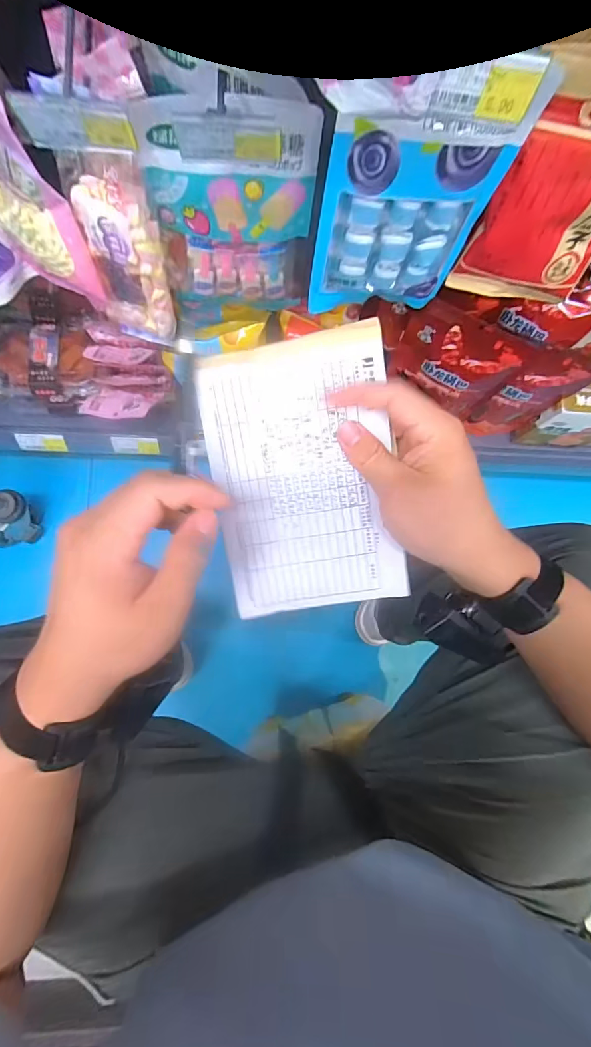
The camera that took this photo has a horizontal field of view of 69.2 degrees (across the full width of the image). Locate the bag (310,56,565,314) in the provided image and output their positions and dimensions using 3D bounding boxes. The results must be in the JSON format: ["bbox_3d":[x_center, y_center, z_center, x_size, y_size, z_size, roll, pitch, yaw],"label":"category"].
[{"bbox_3d":[0.113,-0.316,0.449,0.172,0.210,0.048,-12,83,-7],"label":"bag"}]

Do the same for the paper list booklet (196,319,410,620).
[{"bbox_3d":[0.007,-0.030,0.310,0.126,0.007,0.190,-8,102,3],"label":"paper list booklet"}]

